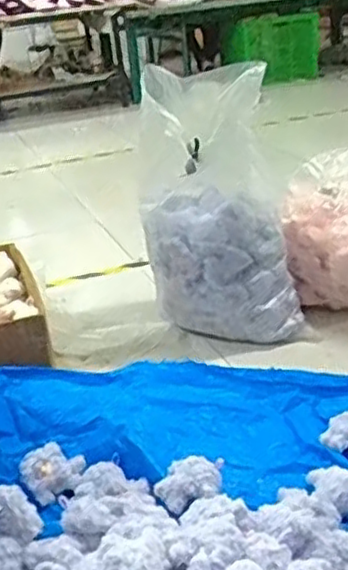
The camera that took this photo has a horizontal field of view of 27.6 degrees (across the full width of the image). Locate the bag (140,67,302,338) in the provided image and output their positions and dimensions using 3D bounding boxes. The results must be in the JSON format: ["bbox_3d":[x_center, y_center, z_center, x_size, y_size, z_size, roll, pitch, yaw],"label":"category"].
[{"bbox_3d":[0.110,-0.234,1.949,0.403,0.694,0.359,-5,24,1],"label":"bag"}]

